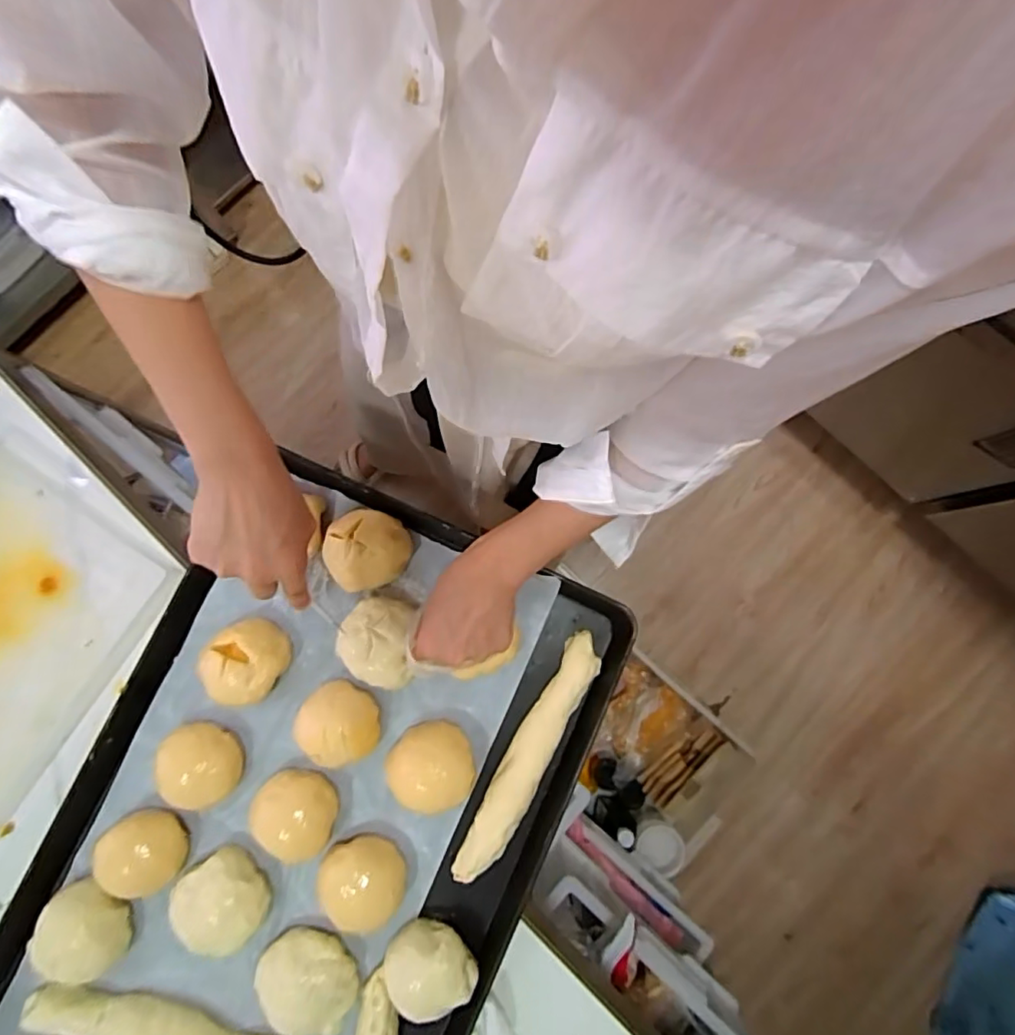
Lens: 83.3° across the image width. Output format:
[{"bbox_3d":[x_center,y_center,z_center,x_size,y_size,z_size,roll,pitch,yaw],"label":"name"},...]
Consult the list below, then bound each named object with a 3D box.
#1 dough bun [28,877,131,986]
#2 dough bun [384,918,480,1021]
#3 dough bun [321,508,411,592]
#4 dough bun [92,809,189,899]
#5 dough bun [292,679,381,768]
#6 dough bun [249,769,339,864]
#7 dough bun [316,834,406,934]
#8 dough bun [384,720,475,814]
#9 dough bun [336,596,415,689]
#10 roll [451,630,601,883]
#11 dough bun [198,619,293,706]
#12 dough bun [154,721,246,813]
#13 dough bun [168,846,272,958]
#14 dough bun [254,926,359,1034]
[{"bbox_3d":[-0.364,0.350,0.488,0.069,0.034,0.071,-8,83,-1],"label":"dough bun"},{"bbox_3d":[-0.068,0.384,0.484,0.069,0.037,0.072,0,83,0],"label":"dough bun"},{"bbox_3d":[-0.129,0.032,0.530,0.073,0.044,0.071,0,83,0],"label":"dough bun"},{"bbox_3d":[-0.317,0.292,0.499,0.065,0.029,0.064,0,80,0],"label":"dough bun"},{"bbox_3d":[-0.151,0.182,0.509,0.066,0.041,0.067,0,83,0],"label":"dough bun"},{"bbox_3d":[-0.187,0.259,0.501,0.068,0.034,0.067,0,83,0],"label":"dough bun"},{"bbox_3d":[-0.127,0.314,0.494,0.075,0.038,0.065,1,83,0],"label":"dough bun"},{"bbox_3d":[-0.070,0.221,0.508,0.074,0.035,0.069,0,83,0],"label":"dough bun"},{"bbox_3d":[-0.118,0.115,0.521,0.077,0.040,0.082,0,83,0],"label":"dough bun"},{"bbox_3d":[0.020,0.215,0.515,0.037,0.020,0.233,30,84,4],"label":"roll"},{"bbox_3d":[-0.238,0.130,0.515,0.070,0.043,0.081,31,84,4],"label":"dough bun"},{"bbox_3d":[-0.275,0.220,0.510,0.066,0.033,0.070,0,83,0],"label":"dough bun"},{"bbox_3d":[-0.247,0.333,0.490,0.077,0.039,0.068,42,85,5],"label":"dough bun"},{"bbox_3d":[-0.169,0.392,0.484,0.082,0.033,0.067,25,84,3],"label":"dough bun"}]

